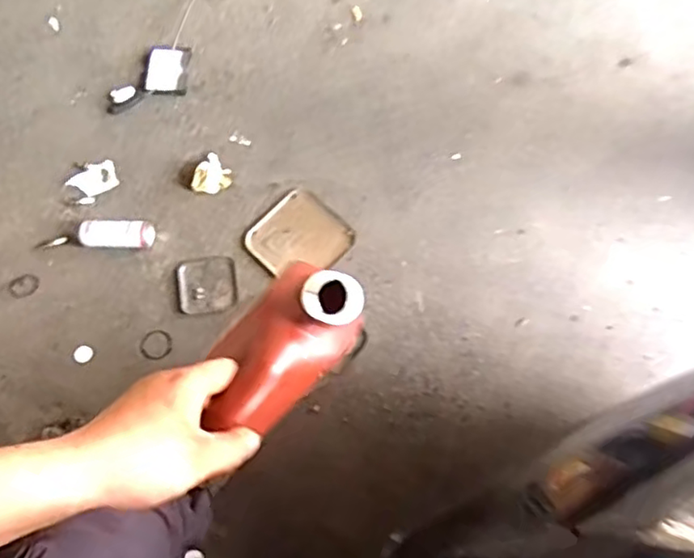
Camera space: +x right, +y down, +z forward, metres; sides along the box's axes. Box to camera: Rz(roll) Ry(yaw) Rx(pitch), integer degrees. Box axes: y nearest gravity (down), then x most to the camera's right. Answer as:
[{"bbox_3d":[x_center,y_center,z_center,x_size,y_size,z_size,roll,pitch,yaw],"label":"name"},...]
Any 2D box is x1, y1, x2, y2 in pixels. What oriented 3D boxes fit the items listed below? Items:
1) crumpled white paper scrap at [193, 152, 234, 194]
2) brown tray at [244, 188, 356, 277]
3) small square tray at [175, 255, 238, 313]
[{"bbox_3d":[-0.344,-0.257,1.562,0.101,0.042,0.105,0,75,1],"label":"crumpled white paper scrap"},{"bbox_3d":[-0.115,-0.097,1.521,0.213,0.030,0.210,42,79,11],"label":"brown tray"},{"bbox_3d":[-0.334,0.014,1.498,0.136,0.014,0.127,-8,75,-2],"label":"small square tray"}]

